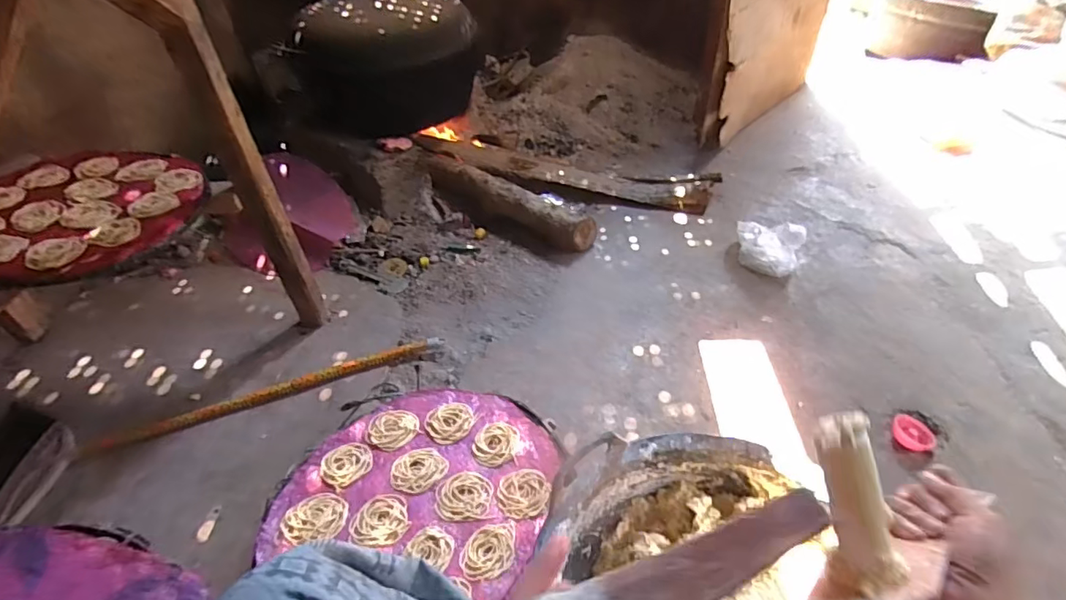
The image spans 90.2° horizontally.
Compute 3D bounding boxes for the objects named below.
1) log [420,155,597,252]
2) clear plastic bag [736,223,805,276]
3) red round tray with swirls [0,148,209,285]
[{"bbox_3d":[-0.085,-0.258,1.367,0.539,0.074,0.083,26,51,28],"label":"log"},{"bbox_3d":[0.520,-0.121,1.179,0.142,0.077,0.095,15,46,20],"label":"clear plastic bag"},{"bbox_3d":[-0.741,-0.149,0.862,0.365,0.045,0.359,-3,45,3],"label":"red round tray with swirls"}]

